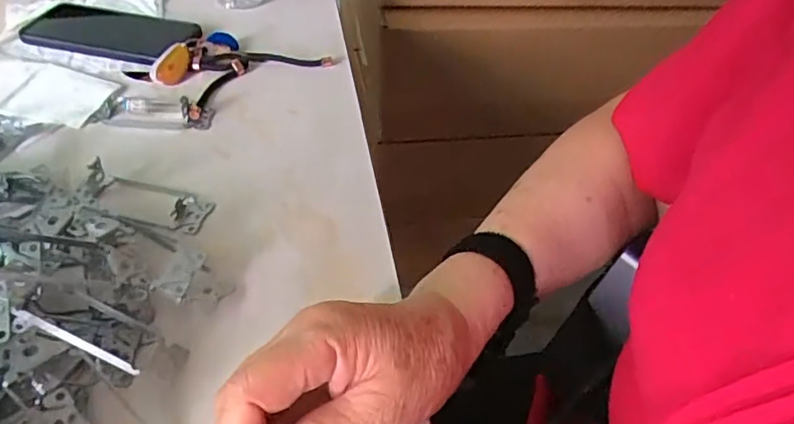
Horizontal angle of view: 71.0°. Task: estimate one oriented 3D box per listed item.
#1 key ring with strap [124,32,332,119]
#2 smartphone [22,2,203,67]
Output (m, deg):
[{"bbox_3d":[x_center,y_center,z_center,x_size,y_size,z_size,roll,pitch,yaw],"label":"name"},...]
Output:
[{"bbox_3d":[-0.162,-0.150,0.546,0.157,0.020,0.109,-32,56,-32],"label":"key ring with strap"},{"bbox_3d":[-0.290,-0.189,0.576,0.188,0.014,0.091,9,46,9],"label":"smartphone"}]

